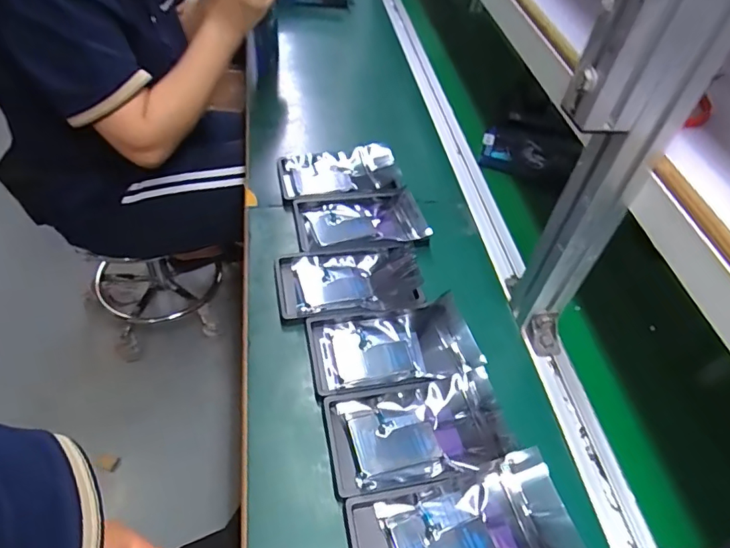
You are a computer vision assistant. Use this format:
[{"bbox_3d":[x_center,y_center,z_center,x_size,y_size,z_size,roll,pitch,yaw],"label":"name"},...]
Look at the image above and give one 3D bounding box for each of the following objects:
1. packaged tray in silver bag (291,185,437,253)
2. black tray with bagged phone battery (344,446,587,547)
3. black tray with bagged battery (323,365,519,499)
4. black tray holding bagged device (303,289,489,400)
[{"bbox_3d":[-0.006,-0.069,0.630,0.157,0.020,0.097,-4,50,-8],"label":"packaged tray in silver bag"},{"bbox_3d":[0.076,0.207,0.393,0.171,0.028,0.094,-9,51,-12],"label":"black tray with bagged phone battery"},{"bbox_3d":[0.047,0.139,0.451,0.158,0.023,0.090,-6,50,-10],"label":"black tray with bagged battery"},{"bbox_3d":[0.027,0.071,0.511,0.162,0.031,0.092,-5,50,-9],"label":"black tray holding bagged device"}]

